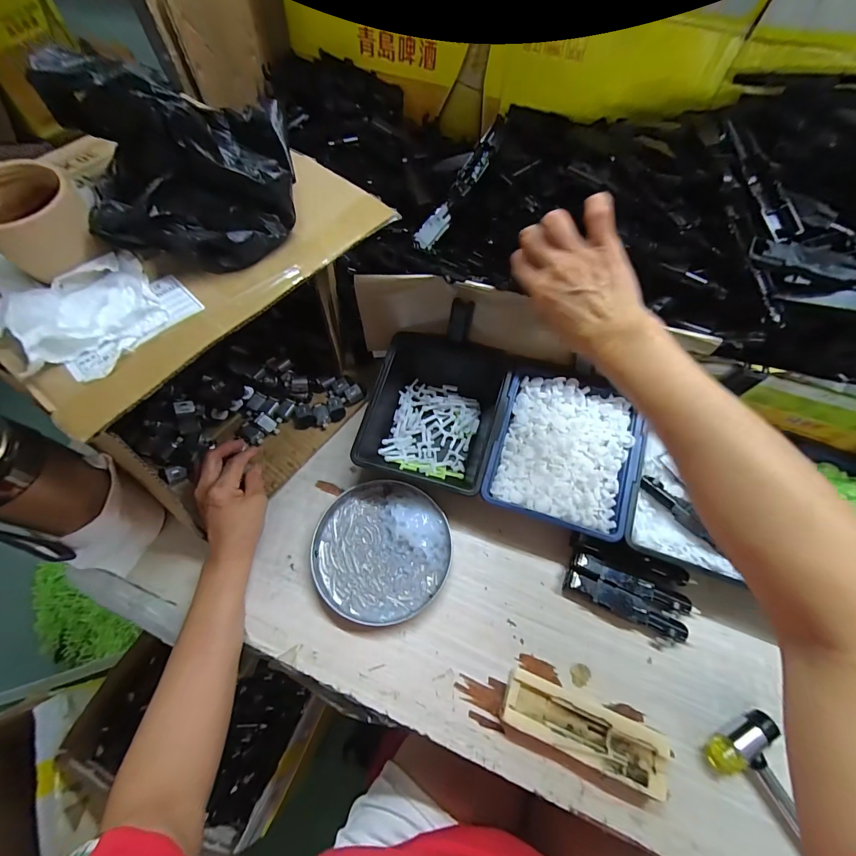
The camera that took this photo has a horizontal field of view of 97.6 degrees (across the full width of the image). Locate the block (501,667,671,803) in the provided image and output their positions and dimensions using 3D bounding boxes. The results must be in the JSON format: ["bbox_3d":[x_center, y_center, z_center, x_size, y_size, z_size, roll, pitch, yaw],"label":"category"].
[{"bbox_3d":[0.137,0.266,0.333,0.138,0.025,0.045,21,65,8],"label":"block"}]

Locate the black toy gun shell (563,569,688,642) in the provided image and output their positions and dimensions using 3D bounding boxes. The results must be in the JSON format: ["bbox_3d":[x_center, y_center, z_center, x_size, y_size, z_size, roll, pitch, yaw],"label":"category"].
[{"bbox_3d":[0.201,0.181,0.383,0.121,0.019,0.025,21,65,8],"label":"black toy gun shell"}]

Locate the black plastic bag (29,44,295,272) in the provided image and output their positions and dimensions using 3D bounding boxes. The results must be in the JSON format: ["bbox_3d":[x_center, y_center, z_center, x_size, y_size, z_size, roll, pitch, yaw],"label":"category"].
[{"bbox_3d":[-0.171,-0.188,0.268,0.139,0.095,0.117,-14,65,-9],"label":"black plastic bag"}]

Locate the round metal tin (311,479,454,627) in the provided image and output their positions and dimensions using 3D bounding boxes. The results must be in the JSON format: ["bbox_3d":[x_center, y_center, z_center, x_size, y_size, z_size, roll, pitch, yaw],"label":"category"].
[{"bbox_3d":[-0.049,0.130,0.403,0.143,0.017,0.140,1,63,-2],"label":"round metal tin"}]

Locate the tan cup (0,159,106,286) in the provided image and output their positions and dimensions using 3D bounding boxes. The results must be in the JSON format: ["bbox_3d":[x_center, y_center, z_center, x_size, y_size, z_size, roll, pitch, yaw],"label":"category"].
[{"bbox_3d":[-0.262,-0.139,0.251,0.059,0.043,0.060,1,63,-2],"label":"tan cup"}]

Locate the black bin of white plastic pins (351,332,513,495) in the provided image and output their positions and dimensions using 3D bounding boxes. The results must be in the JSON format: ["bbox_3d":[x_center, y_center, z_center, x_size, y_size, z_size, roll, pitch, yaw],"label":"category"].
[{"bbox_3d":[0.010,-0.016,0.445,0.144,0.074,0.169,16,64,6],"label":"black bin of white plastic pins"}]

